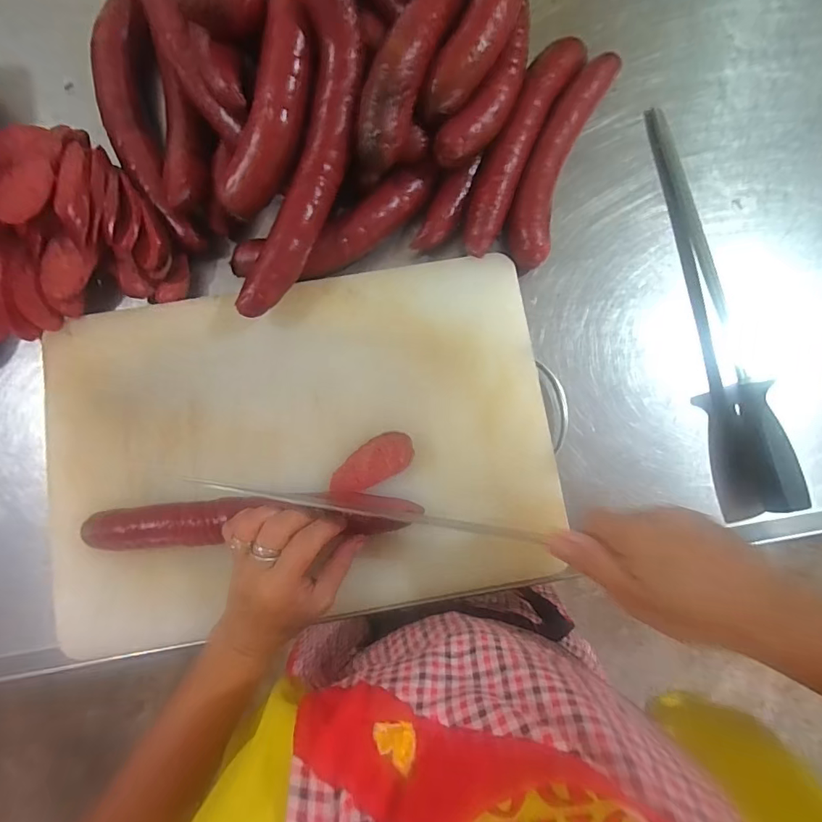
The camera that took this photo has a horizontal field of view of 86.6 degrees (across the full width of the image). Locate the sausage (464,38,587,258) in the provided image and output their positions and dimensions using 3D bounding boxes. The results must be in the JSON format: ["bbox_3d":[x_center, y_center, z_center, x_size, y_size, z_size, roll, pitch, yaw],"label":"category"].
[{"bbox_3d":[0.103,-0.263,0.420,0.046,0.032,0.243,30,81,-25],"label":"sausage"}]

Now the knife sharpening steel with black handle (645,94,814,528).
[{"bbox_3d":[0.282,-0.108,0.416,0.046,0.033,0.409,-10,84,-2],"label":"knife sharpening steel with black handle"}]

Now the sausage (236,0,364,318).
[{"bbox_3d":[-0.089,-0.208,0.364,0.058,0.036,0.268,19,99,3],"label":"sausage"}]

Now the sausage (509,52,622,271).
[{"bbox_3d":[0.146,-0.251,0.438,0.047,0.042,0.245,22,82,4],"label":"sausage"}]

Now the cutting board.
[{"bbox_3d":[-0.097,0.027,0.386,0.430,0.018,0.296,-9,81,-1],"label":"cutting board"}]

